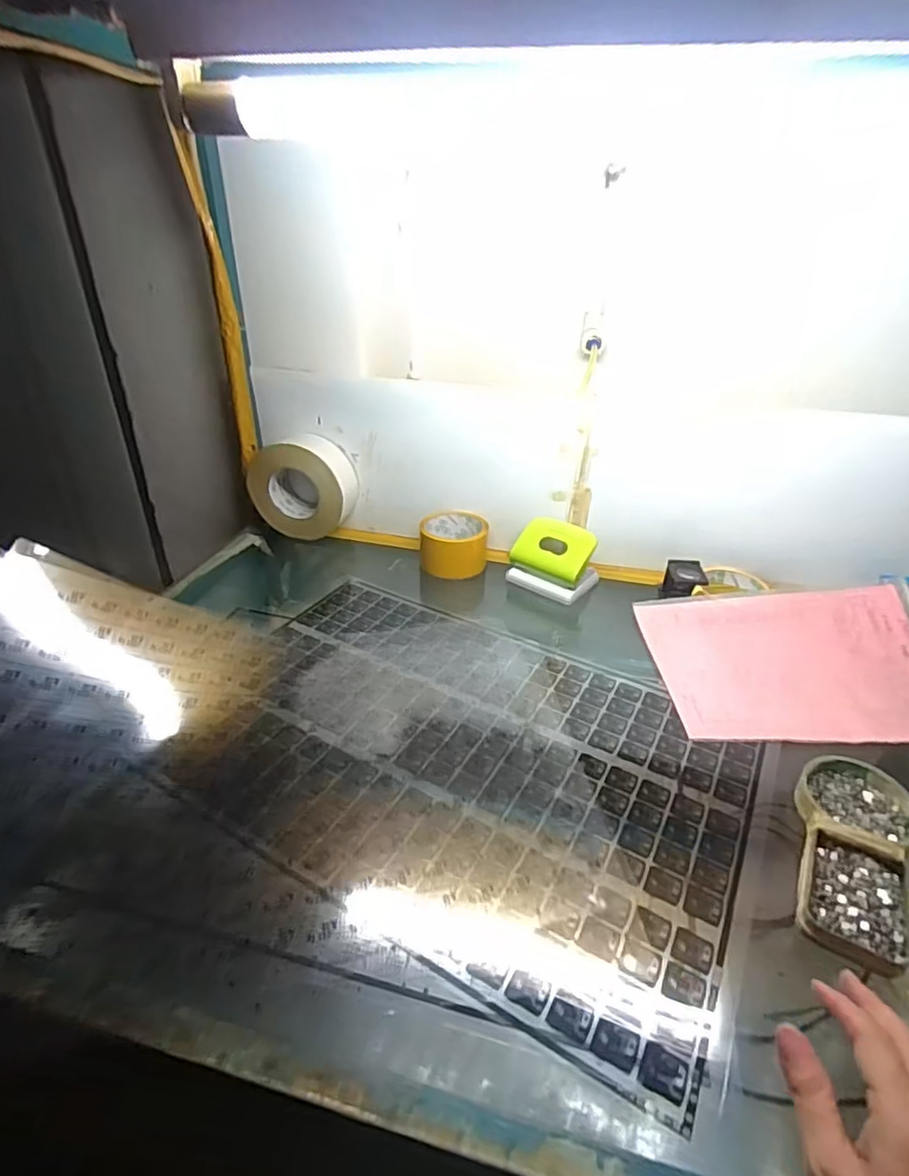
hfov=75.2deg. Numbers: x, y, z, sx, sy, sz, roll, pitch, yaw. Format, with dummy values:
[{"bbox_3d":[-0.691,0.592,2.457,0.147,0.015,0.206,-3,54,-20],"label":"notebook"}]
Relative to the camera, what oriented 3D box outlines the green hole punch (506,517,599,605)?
[{"bbox_3d":[0.129,-0.036,0.759,0.104,0.076,0.059,24,38,30],"label":"green hole punch"}]

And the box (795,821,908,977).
[{"bbox_3d":[0.274,0.215,0.408,0.063,0.020,0.093,19,36,25],"label":"box"}]

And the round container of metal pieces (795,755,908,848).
[{"bbox_3d":[0.321,0.171,0.472,0.081,0.026,0.075,2,32,-1],"label":"round container of metal pieces"}]

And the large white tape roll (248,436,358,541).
[{"bbox_3d":[-0.215,-0.140,0.837,0.148,0.127,0.063,5,33,4],"label":"large white tape roll"}]

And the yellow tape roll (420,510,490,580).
[{"bbox_3d":[0.001,-0.060,0.813,0.089,0.070,0.089,2,32,-1],"label":"yellow tape roll"}]

